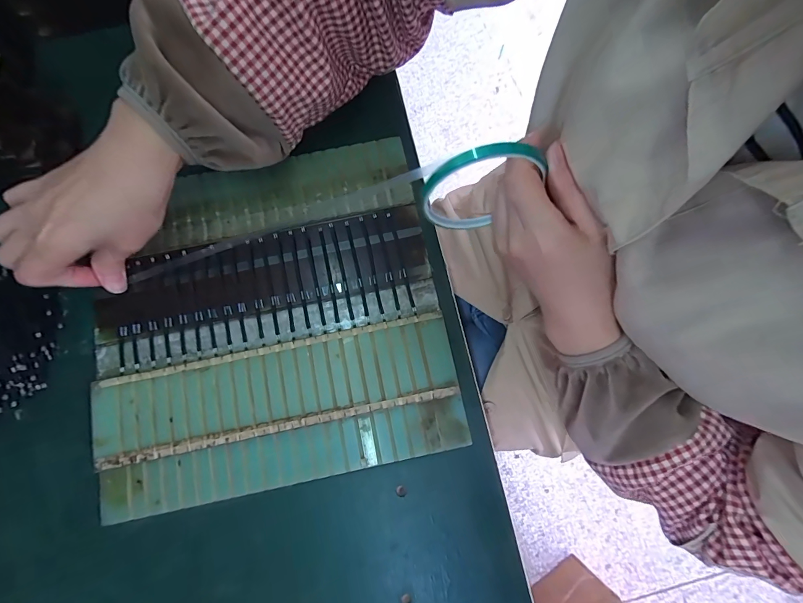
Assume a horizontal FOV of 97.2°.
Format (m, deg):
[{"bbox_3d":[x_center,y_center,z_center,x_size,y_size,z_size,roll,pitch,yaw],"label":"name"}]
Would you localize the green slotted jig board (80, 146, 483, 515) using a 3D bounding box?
[{"bbox_3d":[-0.104,0.006,0.278,0.260,0.008,0.253,-11,79,-3],"label":"green slotted jig board"}]

